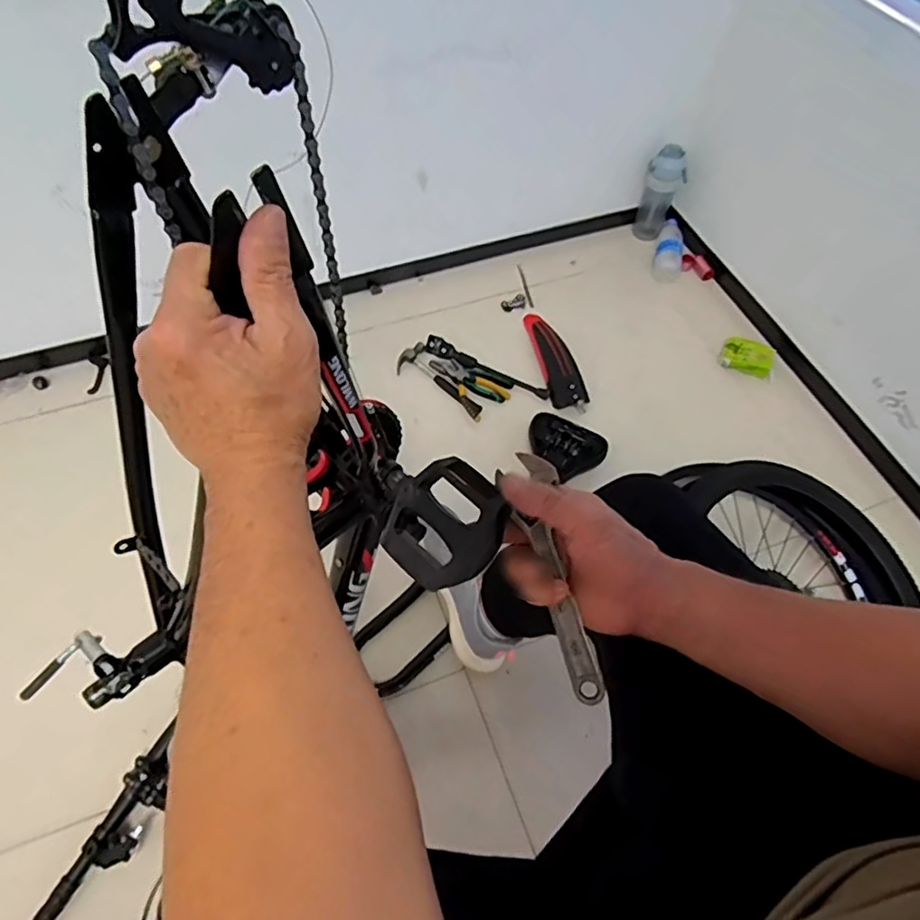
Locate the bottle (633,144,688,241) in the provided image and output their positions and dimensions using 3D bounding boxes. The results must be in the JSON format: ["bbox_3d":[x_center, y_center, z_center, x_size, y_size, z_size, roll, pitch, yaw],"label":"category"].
[{"bbox_3d":[0.518,-0.689,1.557,0.098,0.227,0.109,15,60,8],"label":"bottle"}]

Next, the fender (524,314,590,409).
[{"bbox_3d":[0.214,-0.244,1.379,0.082,0.047,0.298,-10,60,-8],"label":"fender"}]

